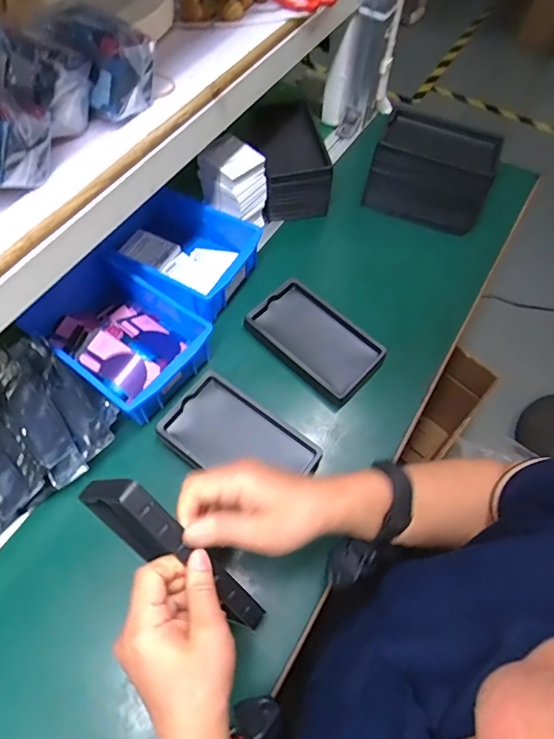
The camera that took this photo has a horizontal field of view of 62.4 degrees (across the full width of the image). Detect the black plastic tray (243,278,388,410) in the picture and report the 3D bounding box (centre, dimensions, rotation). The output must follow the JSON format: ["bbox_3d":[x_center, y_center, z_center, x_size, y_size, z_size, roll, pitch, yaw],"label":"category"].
[{"bbox_3d":[0.046,-0.038,0.574,0.158,0.030,0.095,39,67,18],"label":"black plastic tray"}]

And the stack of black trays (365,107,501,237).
[{"bbox_3d":[0.227,-0.286,0.669,0.163,0.108,0.106,25,63,12],"label":"stack of black trays"}]

